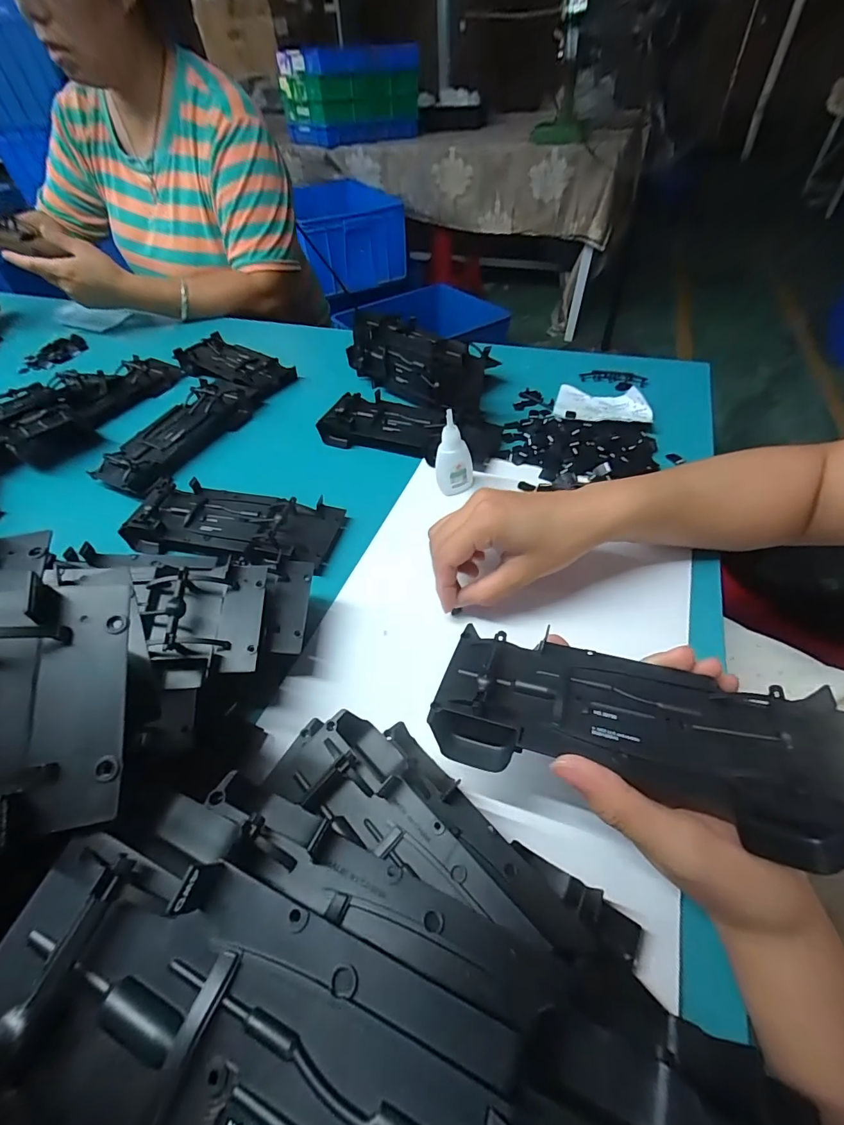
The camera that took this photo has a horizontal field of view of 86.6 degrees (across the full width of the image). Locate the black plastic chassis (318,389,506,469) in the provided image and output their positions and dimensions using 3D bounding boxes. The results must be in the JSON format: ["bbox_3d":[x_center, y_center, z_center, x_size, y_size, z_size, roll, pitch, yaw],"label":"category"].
[{"bbox_3d":[-0.015,-0.144,0.478,0.191,0.026,0.072,14,51,15],"label":"black plastic chassis"}]

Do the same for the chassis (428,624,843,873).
[{"bbox_3d":[0.104,0.075,0.210,0.191,0.025,0.072,9,52,19],"label":"chassis"}]

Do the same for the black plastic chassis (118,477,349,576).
[{"bbox_3d":[-0.171,-0.035,0.407,0.191,0.030,0.071,7,50,10],"label":"black plastic chassis"}]

